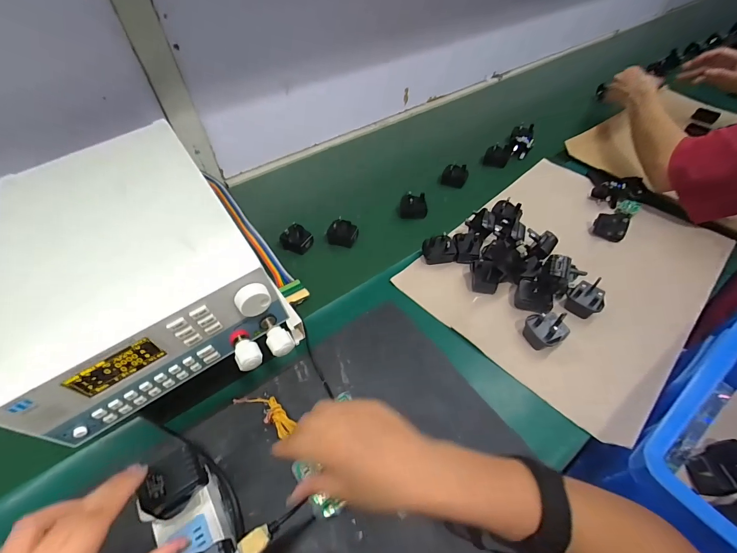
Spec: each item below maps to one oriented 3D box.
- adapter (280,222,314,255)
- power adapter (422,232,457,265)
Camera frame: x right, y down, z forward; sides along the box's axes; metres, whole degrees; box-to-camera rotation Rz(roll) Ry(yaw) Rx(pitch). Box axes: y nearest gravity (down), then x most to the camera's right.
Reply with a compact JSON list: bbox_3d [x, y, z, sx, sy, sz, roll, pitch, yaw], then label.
[{"bbox_3d":[-0.126,-0.064,0.598,0.046,0.048,0.039,17,52,16],"label":"adapter"},{"bbox_3d":[0.117,-0.043,0.554,0.052,0.039,0.045,-8,50,-5],"label":"power adapter"}]

